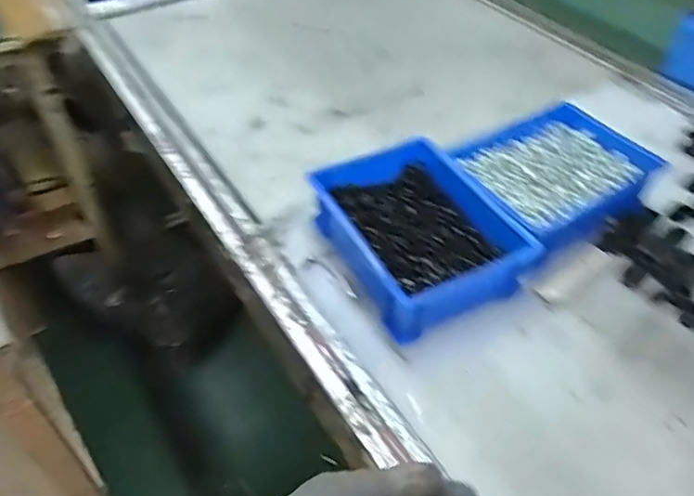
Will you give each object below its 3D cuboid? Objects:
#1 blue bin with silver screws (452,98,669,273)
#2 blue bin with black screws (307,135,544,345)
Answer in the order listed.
[{"bbox_3d":[0.226,-0.073,0.620,0.199,0.058,0.152,-23,50,-20],"label":"blue bin with silver screws"},{"bbox_3d":[0.064,-0.016,0.568,0.162,0.062,0.198,-21,50,-19],"label":"blue bin with black screws"}]

